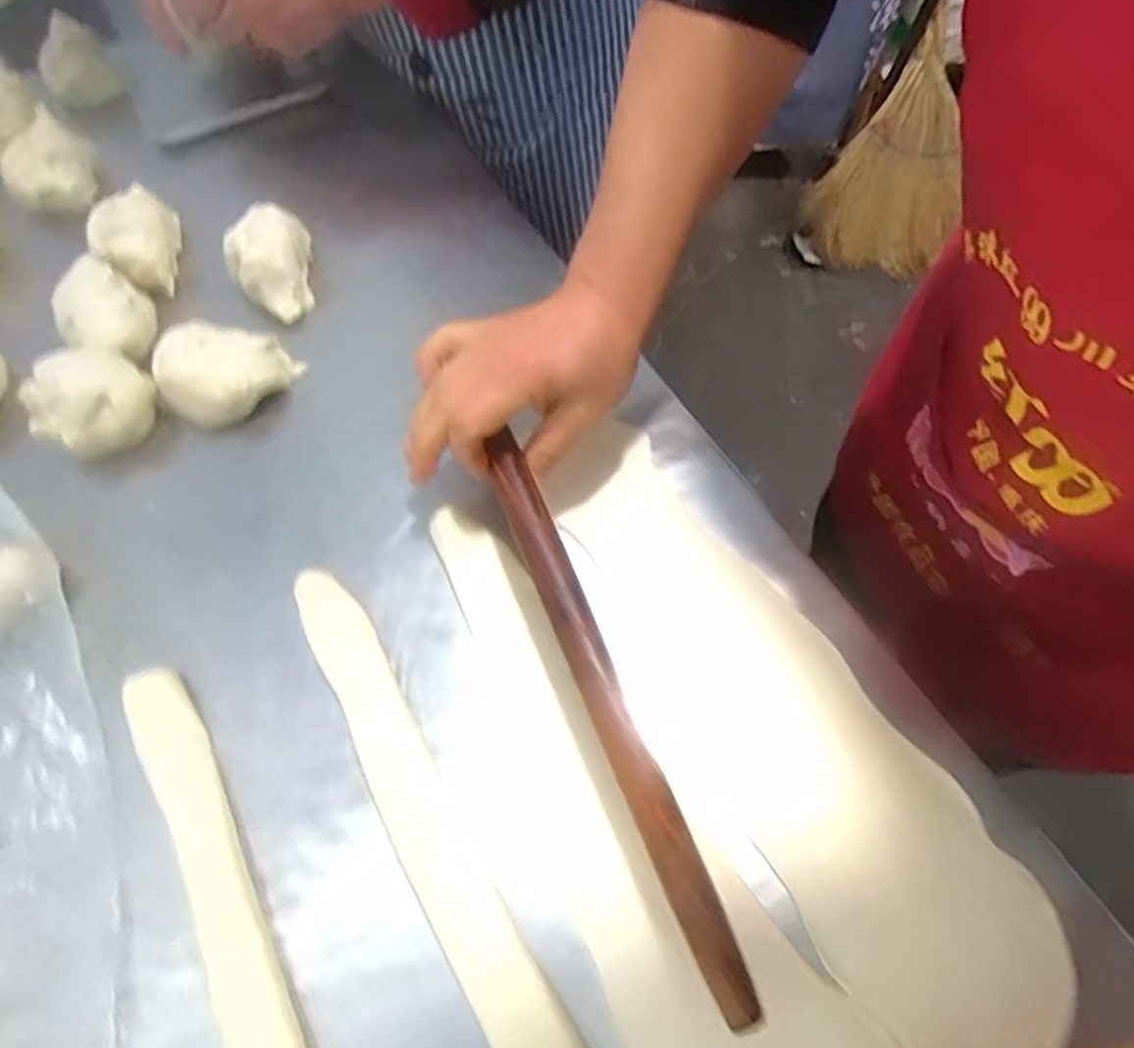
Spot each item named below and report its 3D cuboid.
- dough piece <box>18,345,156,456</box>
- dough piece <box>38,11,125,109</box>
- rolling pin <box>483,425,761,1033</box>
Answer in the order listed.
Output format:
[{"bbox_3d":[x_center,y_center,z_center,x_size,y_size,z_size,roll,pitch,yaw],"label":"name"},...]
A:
[{"bbox_3d":[-0.326,-0.083,0.498,0.060,0.051,0.073,36,70,19],"label":"dough piece"},{"bbox_3d":[-0.445,-0.413,0.656,0.059,0.074,0.036,-34,66,-14],"label":"dough piece"},{"bbox_3d":[0.017,0.078,0.354,0.021,0.015,0.296,-21,65,-8],"label":"rolling pin"}]

